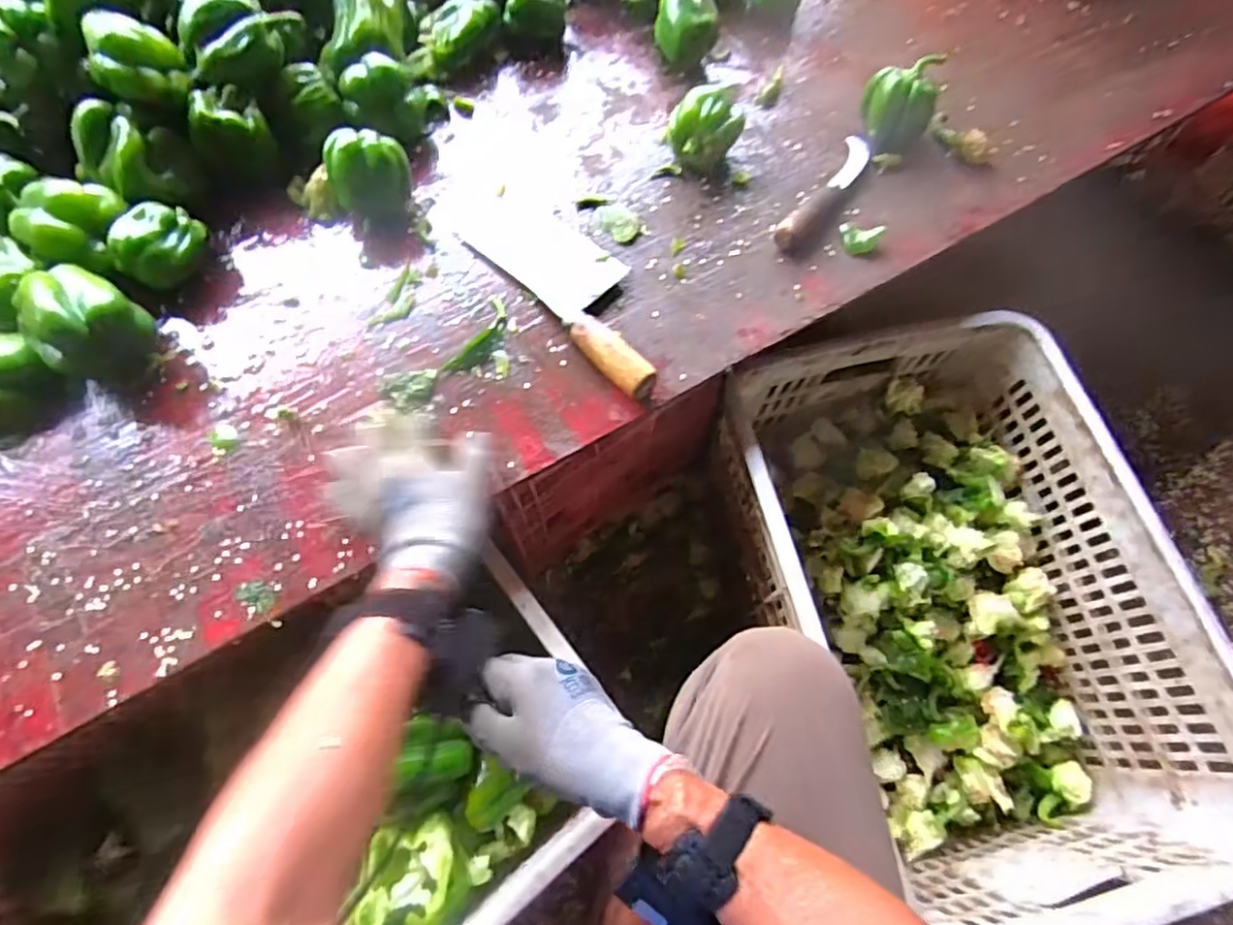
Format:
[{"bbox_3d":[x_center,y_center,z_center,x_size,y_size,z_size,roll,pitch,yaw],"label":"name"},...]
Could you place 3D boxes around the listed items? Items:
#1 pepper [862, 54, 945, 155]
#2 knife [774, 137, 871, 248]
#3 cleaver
[{"bbox_3d":[0.292,-0.364,0.670,0.065,0.068,0.078,3,69,-1],"label":"pepper"},{"bbox_3d":[0.211,-0.272,0.644,0.032,0.020,0.170,33,71,10],"label":"knife"},{"bbox_3d":[-0.040,-0.176,0.593,0.097,0.038,0.273,-39,75,-15],"label":"cleaver"}]

